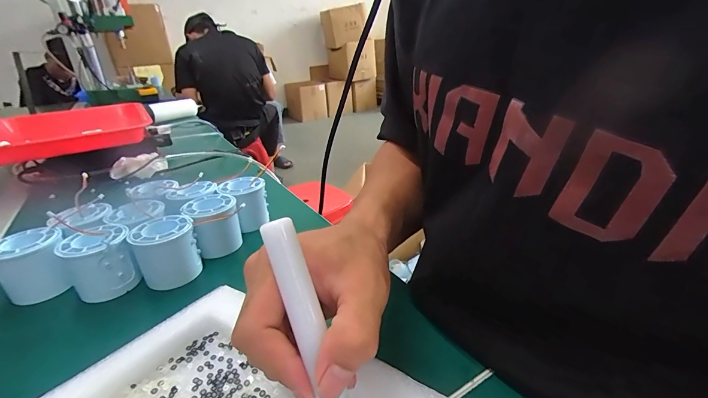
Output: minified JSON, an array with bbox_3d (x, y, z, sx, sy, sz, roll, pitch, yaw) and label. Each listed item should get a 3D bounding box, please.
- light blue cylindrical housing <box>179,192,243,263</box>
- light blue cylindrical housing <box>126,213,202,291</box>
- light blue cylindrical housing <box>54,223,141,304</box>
[{"bbox_3d":[-0.152,0.031,0.386,0.053,0.058,0.061,-18,28,-29],"label":"light blue cylindrical housing"},{"bbox_3d":[-0.181,0.051,0.339,0.052,0.054,0.049,-3,24,1],"label":"light blue cylindrical housing"},{"bbox_3d":[-0.236,0.060,0.330,0.057,0.058,0.054,19,33,40],"label":"light blue cylindrical housing"}]

